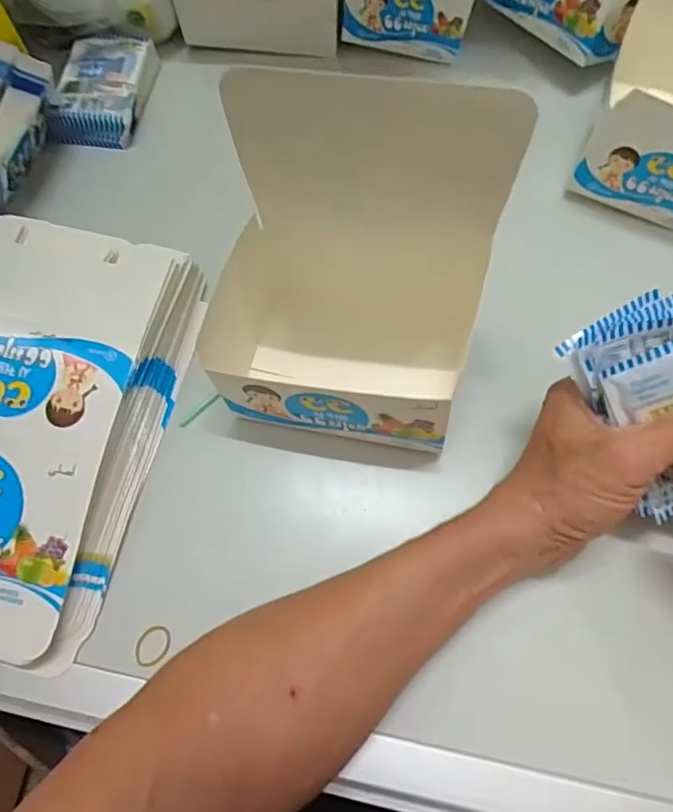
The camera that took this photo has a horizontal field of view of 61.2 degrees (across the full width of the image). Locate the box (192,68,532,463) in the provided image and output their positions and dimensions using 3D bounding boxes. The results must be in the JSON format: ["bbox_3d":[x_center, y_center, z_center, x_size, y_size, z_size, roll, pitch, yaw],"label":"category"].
[{"bbox_3d":[0.007,-0.063,0.310,0.137,0.203,0.113,11,69,7],"label":"box"}]

